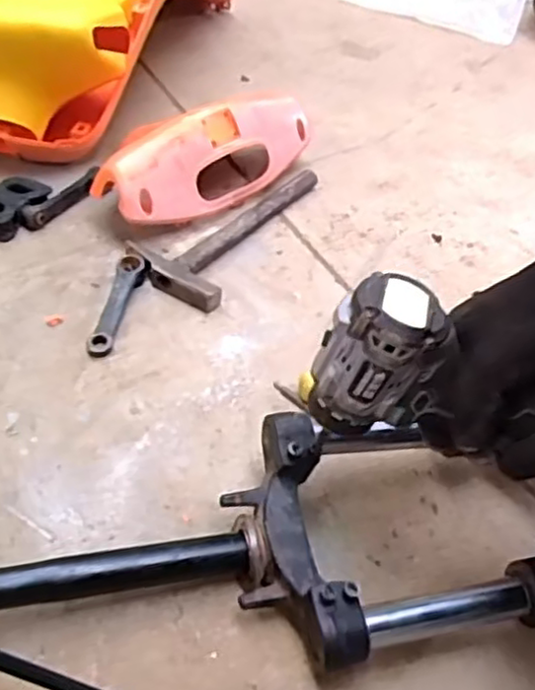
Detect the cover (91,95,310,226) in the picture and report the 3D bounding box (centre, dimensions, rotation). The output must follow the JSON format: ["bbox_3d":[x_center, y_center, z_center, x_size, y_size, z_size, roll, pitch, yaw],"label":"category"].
[{"bbox_3d":[-0.054,-0.218,0.796,0.072,0.103,0.301,35,51,25],"label":"cover"}]

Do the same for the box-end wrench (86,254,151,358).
[{"bbox_3d":[-0.144,-0.039,0.664,0.029,0.022,0.126,11,45,3],"label":"box-end wrench"}]

